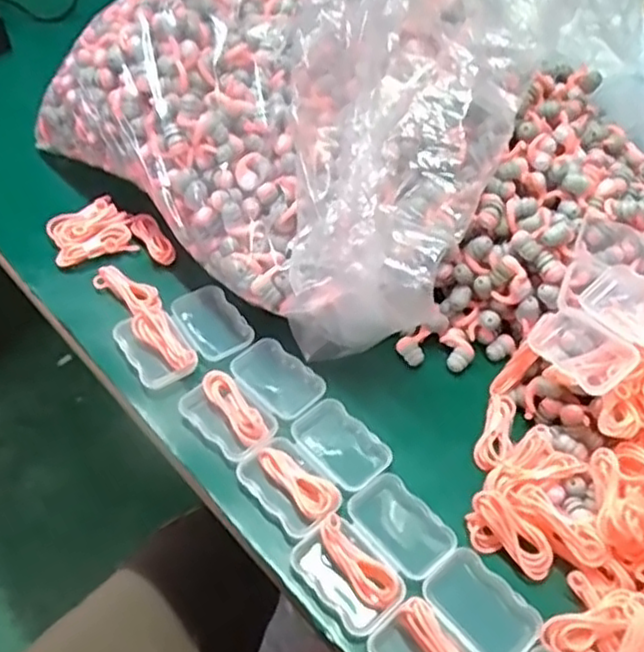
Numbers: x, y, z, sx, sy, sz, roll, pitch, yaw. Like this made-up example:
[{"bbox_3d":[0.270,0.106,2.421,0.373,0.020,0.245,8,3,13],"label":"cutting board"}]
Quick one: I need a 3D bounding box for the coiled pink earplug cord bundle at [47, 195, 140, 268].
[{"bbox_3d":[-0.166,-0.069,0.492,0.054,0.020,0.045,-15,54,-17],"label":"coiled pink earplug cord bundle"}]

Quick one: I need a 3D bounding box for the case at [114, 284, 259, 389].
[{"bbox_3d":[-0.087,0.004,0.438,0.077,0.018,0.055,-24,57,-23],"label":"case"}]

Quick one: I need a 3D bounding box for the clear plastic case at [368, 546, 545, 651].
[{"bbox_3d":[0.065,0.151,0.334,0.074,0.021,0.054,-34,61,-28],"label":"clear plastic case"}]

